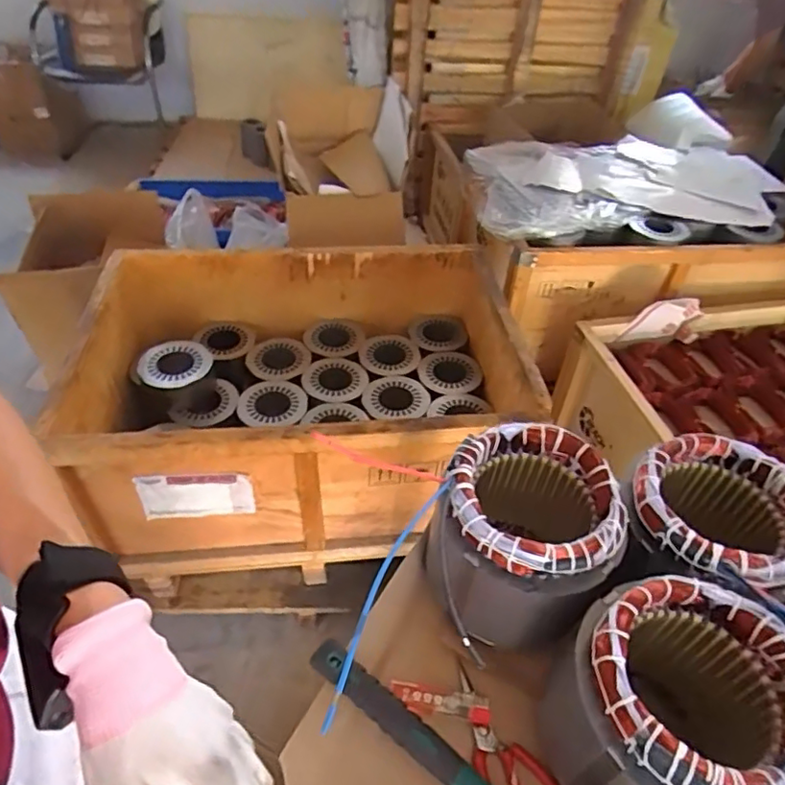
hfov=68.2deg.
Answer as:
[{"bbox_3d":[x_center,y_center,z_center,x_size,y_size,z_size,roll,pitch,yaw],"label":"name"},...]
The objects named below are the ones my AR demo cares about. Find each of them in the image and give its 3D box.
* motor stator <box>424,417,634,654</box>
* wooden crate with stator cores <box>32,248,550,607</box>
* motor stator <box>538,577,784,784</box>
[{"bbox_3d":[0.112,0.127,0.520,0.143,0.148,0.134,2,45,-2],"label":"motor stator"},{"bbox_3d":[-0.189,0.019,1.282,0.837,0.421,0.568,-2,46,-7],"label":"wooden crate with stator cores"},{"bbox_3d":[0.199,0.241,0.425,0.137,0.165,0.141,2,45,-2],"label":"motor stator"}]

